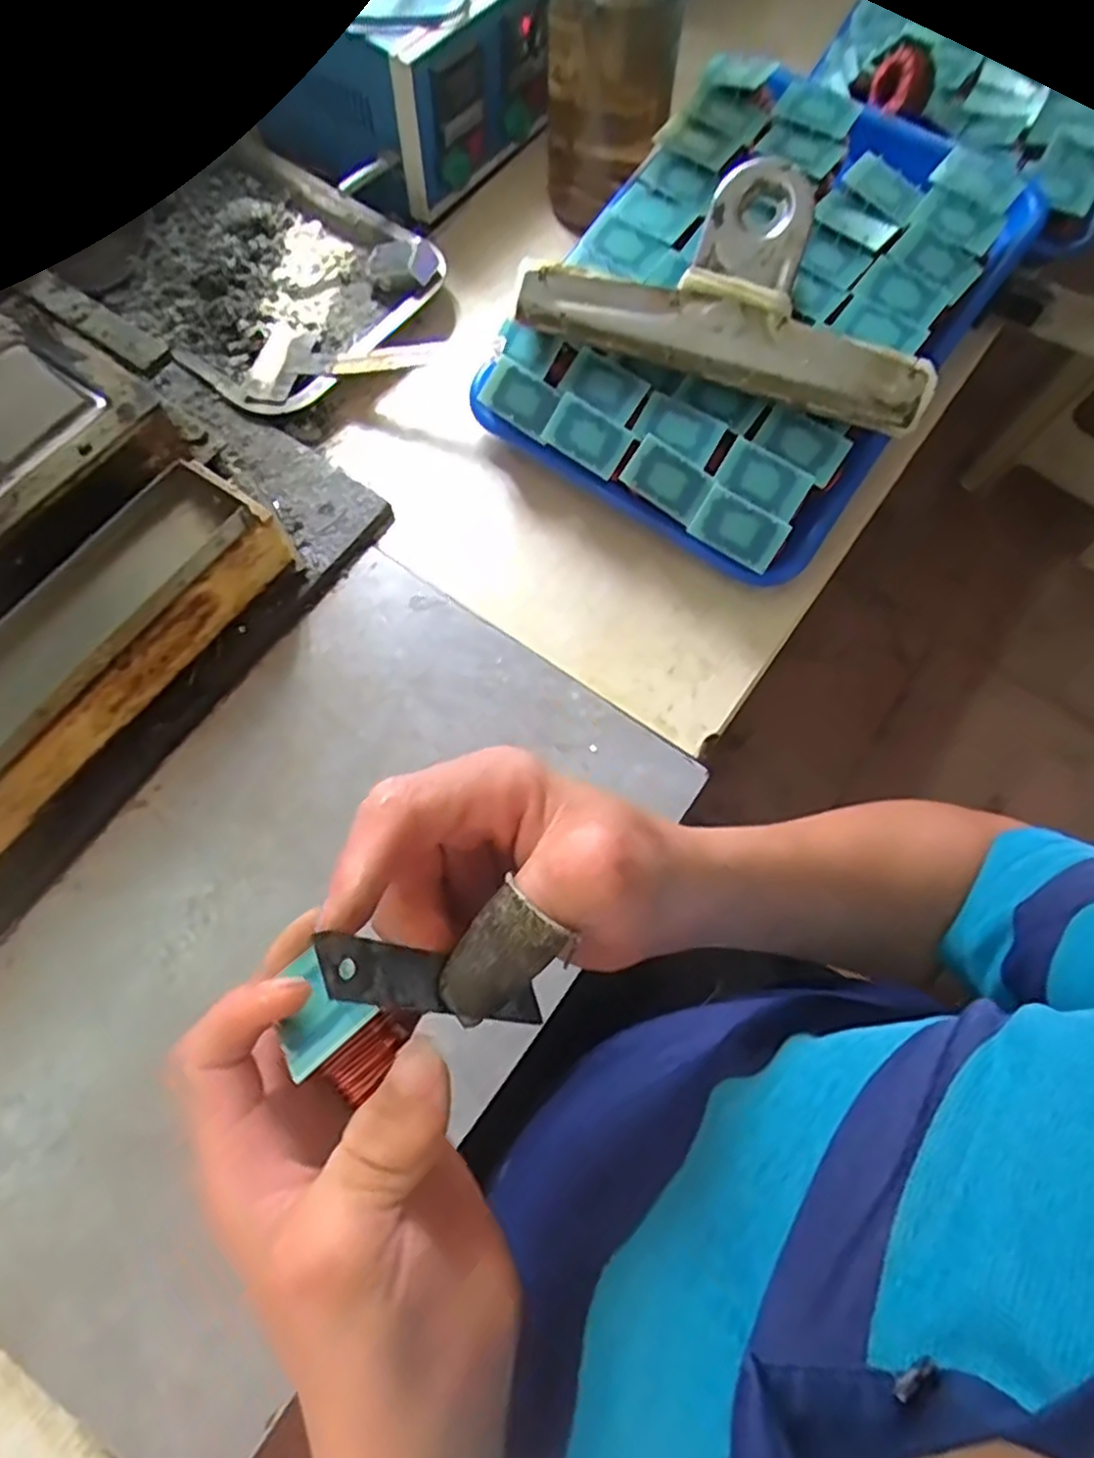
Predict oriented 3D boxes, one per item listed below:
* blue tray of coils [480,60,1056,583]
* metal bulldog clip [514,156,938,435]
[{"bbox_3d":[0.135,-0.272,0.456,0.231,0.055,0.333,33,84,13],"label":"blue tray of coils"},{"bbox_3d":[0.102,-0.243,0.402,0.227,0.018,0.101,23,108,10],"label":"metal bulldog clip"}]

